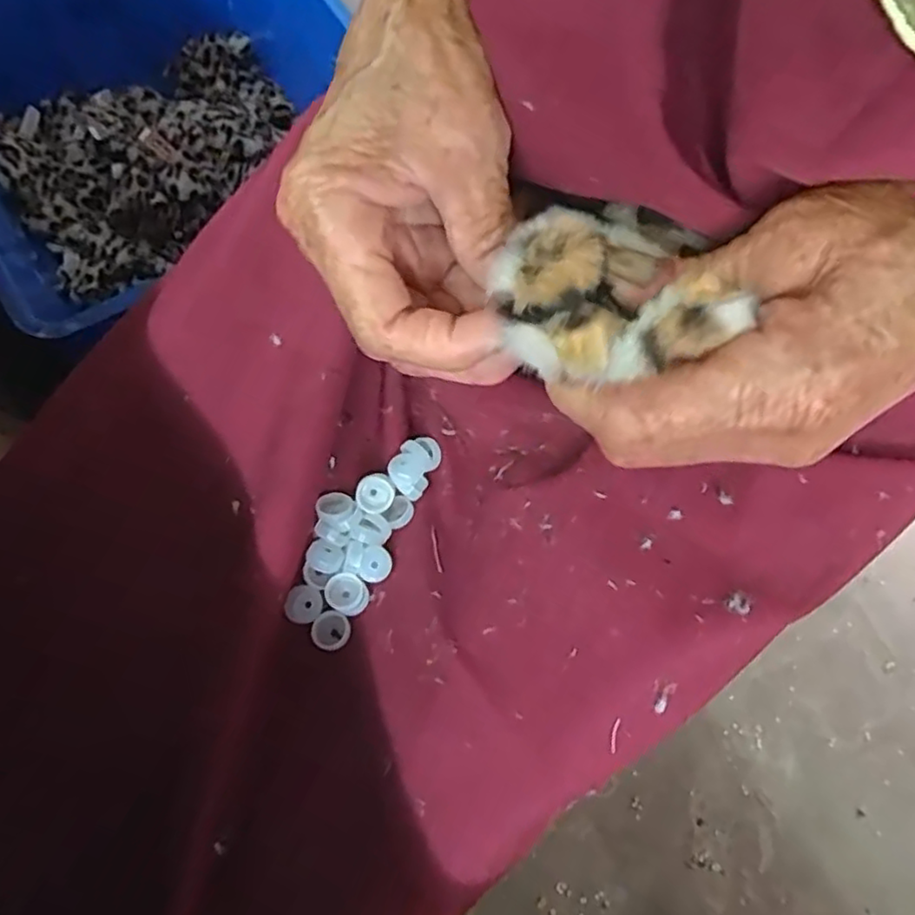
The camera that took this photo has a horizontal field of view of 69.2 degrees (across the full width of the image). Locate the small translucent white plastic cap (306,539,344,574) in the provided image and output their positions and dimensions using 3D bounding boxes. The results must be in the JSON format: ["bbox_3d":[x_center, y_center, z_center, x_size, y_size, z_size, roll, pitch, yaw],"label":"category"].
[{"bbox_3d":[-0.060,0.044,0.298,0.015,0.005,0.013,27,70,2],"label":"small translucent white plastic cap"}]

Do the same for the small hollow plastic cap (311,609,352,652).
[{"bbox_3d":[-0.056,0.076,0.293,0.016,0.004,0.016,2,71,-7],"label":"small hollow plastic cap"}]

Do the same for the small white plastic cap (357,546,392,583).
[{"bbox_3d":[-0.038,0.048,0.302,0.014,0.006,0.016,28,70,3],"label":"small white plastic cap"}]

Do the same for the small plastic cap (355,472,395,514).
[{"bbox_3d":[-0.038,0.016,0.310,0.017,0.006,0.019,16,70,-2],"label":"small plastic cap"}]

